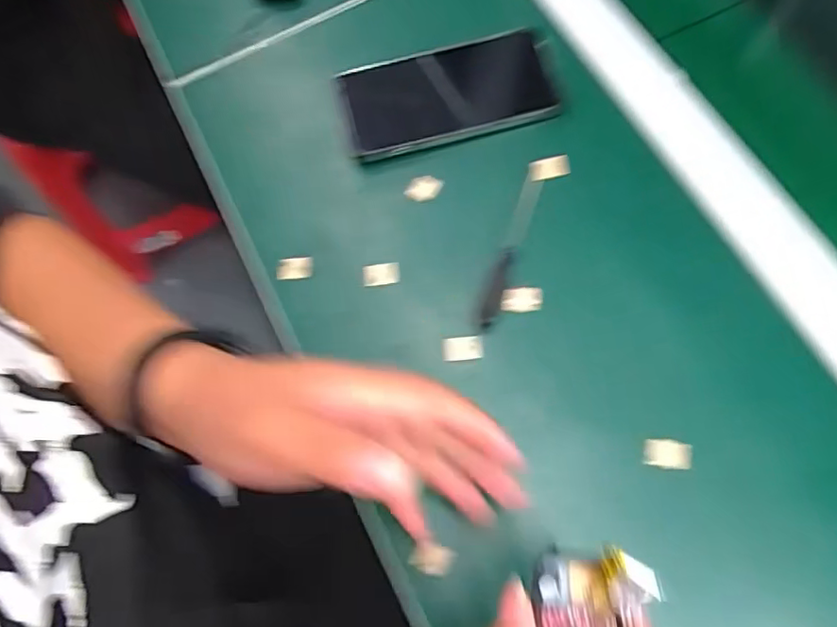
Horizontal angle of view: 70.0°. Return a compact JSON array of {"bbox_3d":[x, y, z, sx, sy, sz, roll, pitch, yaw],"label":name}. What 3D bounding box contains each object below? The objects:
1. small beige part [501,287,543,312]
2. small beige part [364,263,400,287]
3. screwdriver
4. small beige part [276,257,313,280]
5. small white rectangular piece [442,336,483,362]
[{"bbox_3d":[0.069,-0.009,0.400,0.028,0.006,0.015,-4,71,2],"label":"small beige part"},{"bbox_3d":[-0.026,-0.027,0.414,0.026,0.005,0.015,-4,71,2],"label":"small beige part"},{"bbox_3d":[0.063,-0.044,0.407,0.014,0.010,0.118,18,73,10],"label":"screwdriver"},{"bbox_3d":[-0.088,-0.032,0.422,0.026,0.006,0.017,-5,71,2],"label":"small beige part"},{"bbox_3d":[0.029,0.023,0.395,0.026,0.009,0.015,-4,71,2],"label":"small white rectangular piece"}]

